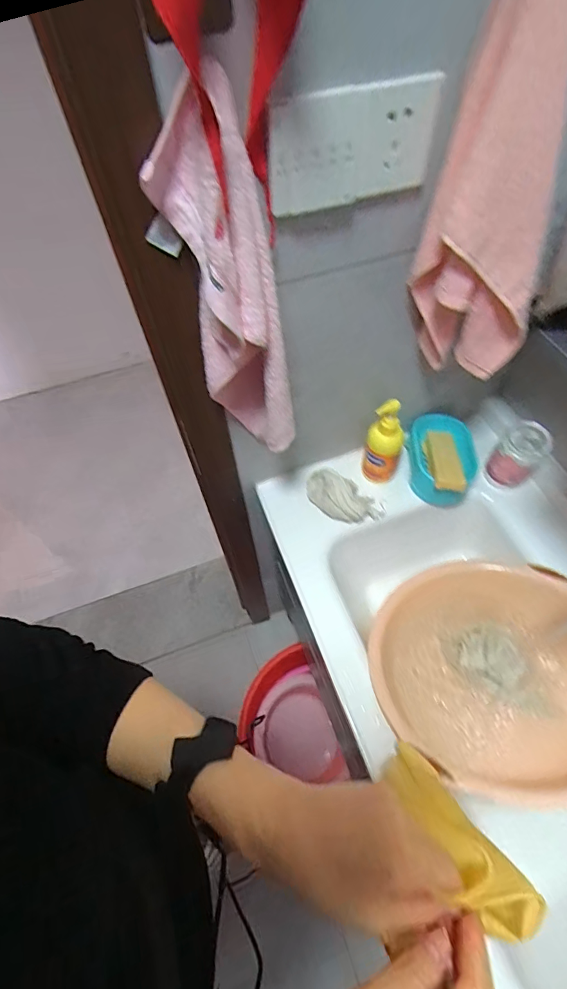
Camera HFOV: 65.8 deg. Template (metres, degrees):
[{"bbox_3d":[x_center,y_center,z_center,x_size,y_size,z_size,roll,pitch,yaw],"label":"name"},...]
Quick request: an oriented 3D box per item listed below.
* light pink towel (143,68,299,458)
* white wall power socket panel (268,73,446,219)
[{"bbox_3d":[-0.051,-0.179,0.470,0.089,0.392,0.073,-23,60,-11],"label":"light pink towel"},{"bbox_3d":[0.065,-0.316,0.400,0.165,0.088,0.016,-25,60,-12],"label":"white wall power socket panel"}]

